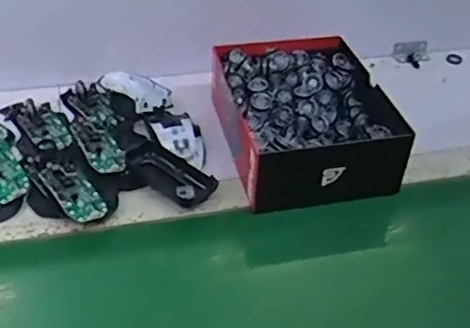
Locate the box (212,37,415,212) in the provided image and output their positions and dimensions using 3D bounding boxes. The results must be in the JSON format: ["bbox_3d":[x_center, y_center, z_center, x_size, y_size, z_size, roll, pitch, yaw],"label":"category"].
[{"bbox_3d":[0.084,-0.062,0.740,0.191,0.083,0.238,-4,42,-9],"label":"box"}]

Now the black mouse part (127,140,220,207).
[{"bbox_3d":[-0.077,0.009,0.691,0.109,0.017,0.051,27,46,25],"label":"black mouse part"}]

